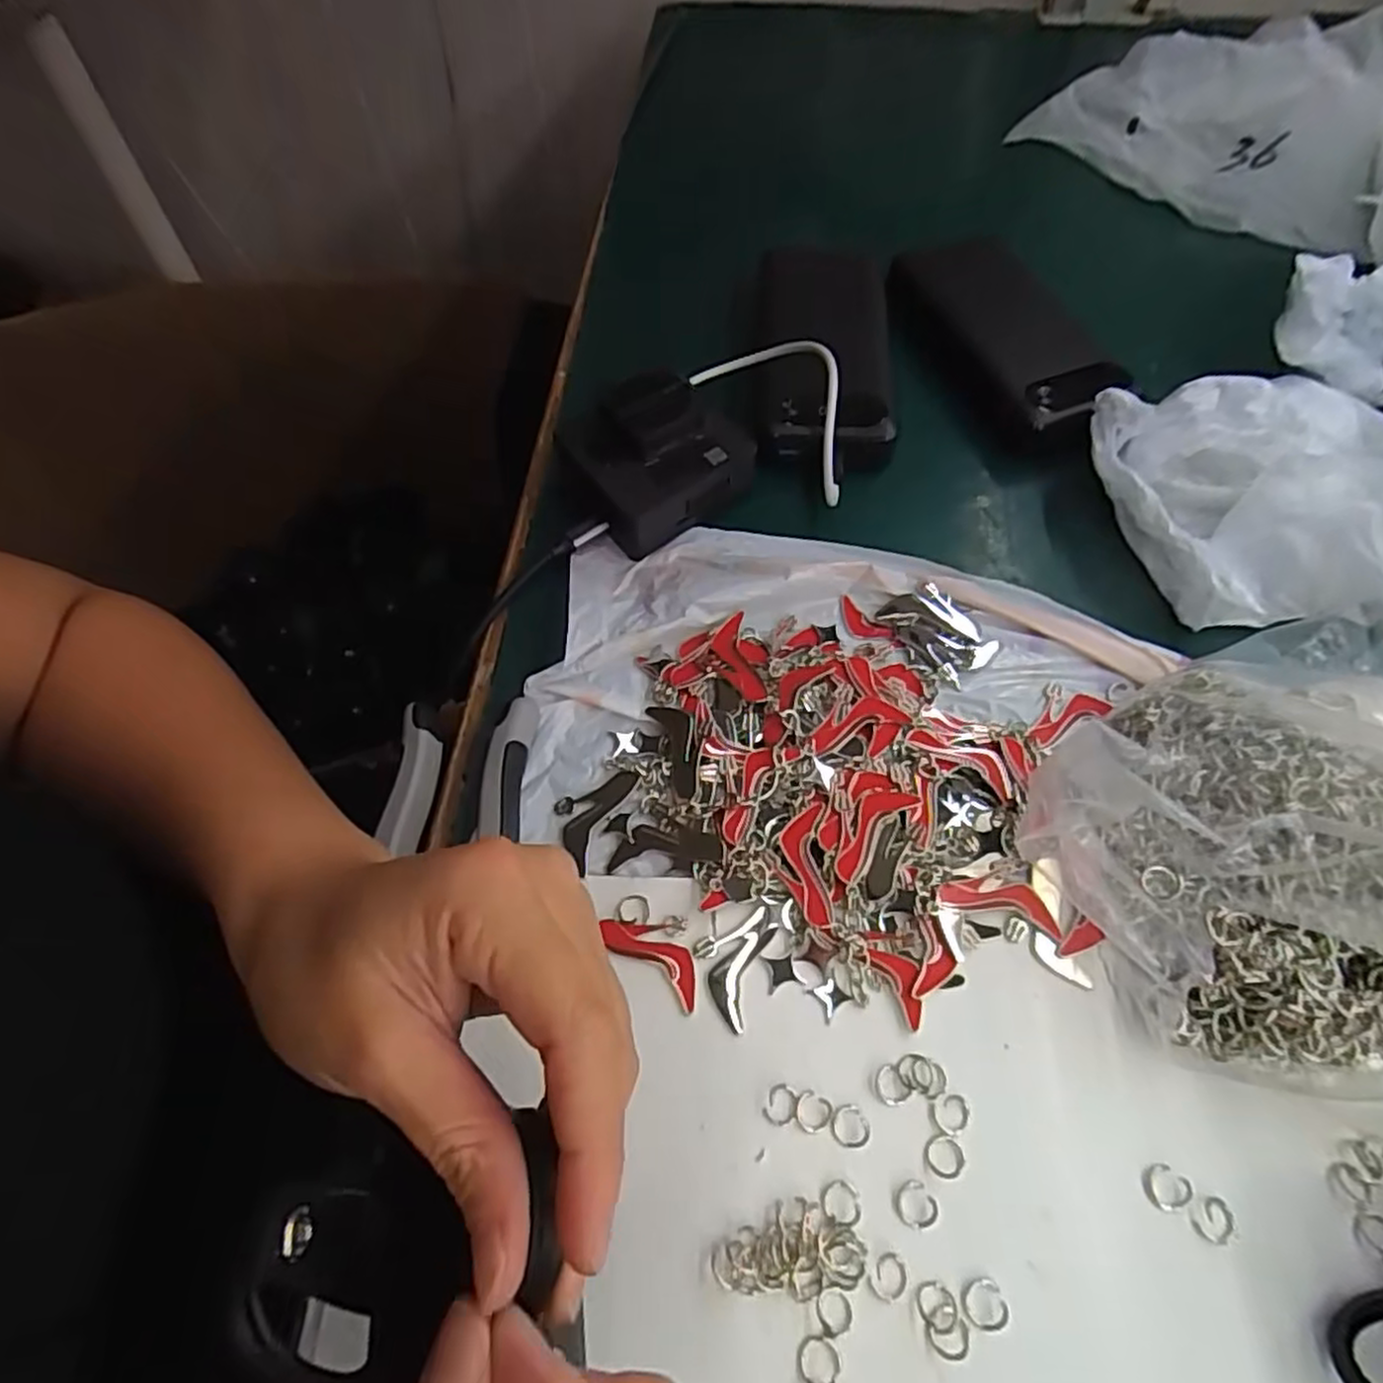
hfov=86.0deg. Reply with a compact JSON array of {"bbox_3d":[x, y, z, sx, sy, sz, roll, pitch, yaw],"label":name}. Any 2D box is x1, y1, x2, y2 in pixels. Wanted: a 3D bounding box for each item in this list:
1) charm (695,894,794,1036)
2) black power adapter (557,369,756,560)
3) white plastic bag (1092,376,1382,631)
[{"bbox_3d":[0.018,0.096,0.278,0.027,0.004,0.048,26,67,15],"label":"charm"},{"bbox_3d":[-0.016,-0.118,0.364,0.077,0.046,0.067,-30,66,-12],"label":"black power adapter"},{"bbox_3d":[0.271,-0.091,0.334,0.142,0.054,0.135,-10,63,-3],"label":"white plastic bag"}]

